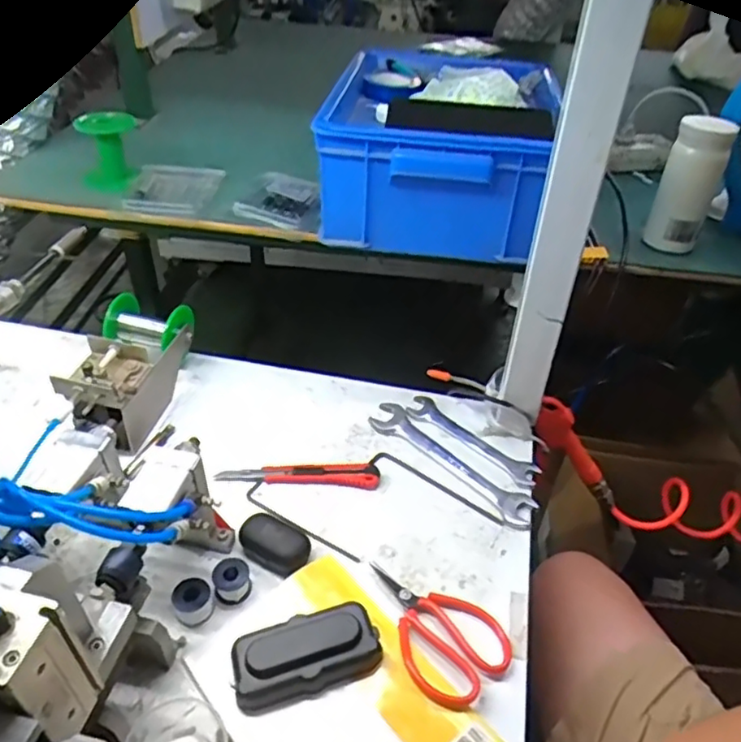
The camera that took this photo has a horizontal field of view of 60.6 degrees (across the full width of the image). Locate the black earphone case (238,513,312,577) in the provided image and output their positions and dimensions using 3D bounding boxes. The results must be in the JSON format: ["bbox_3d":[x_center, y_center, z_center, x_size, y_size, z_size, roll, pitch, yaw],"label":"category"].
[{"bbox_3d":[-0.083,0.149,0.544,0.062,0.027,0.035,18,42,18],"label":"black earphone case"}]

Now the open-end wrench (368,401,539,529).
[{"bbox_3d":[0.078,0.090,0.636,0.038,0.008,0.195,-31,51,-34],"label":"open-end wrench"}]

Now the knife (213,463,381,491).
[{"bbox_3d":[-0.068,0.099,0.618,0.153,0.011,0.024,4,40,1],"label":"knife"}]

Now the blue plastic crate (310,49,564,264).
[{"bbox_3d":[0.064,-0.269,0.740,0.212,0.133,0.351,5,40,3],"label":"blue plastic crate"}]

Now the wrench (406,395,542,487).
[{"bbox_3d":[0.105,0.071,0.658,0.156,0.010,0.031,32,48,31],"label":"wrench"}]

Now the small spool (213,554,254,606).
[{"bbox_3d":[-0.113,0.172,0.519,0.029,0.025,0.028,-11,42,-16],"label":"small spool"}]

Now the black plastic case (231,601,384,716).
[{"bbox_3d":[-0.048,0.210,0.471,0.107,0.031,0.051,-12,42,-17],"label":"black plastic case"}]

